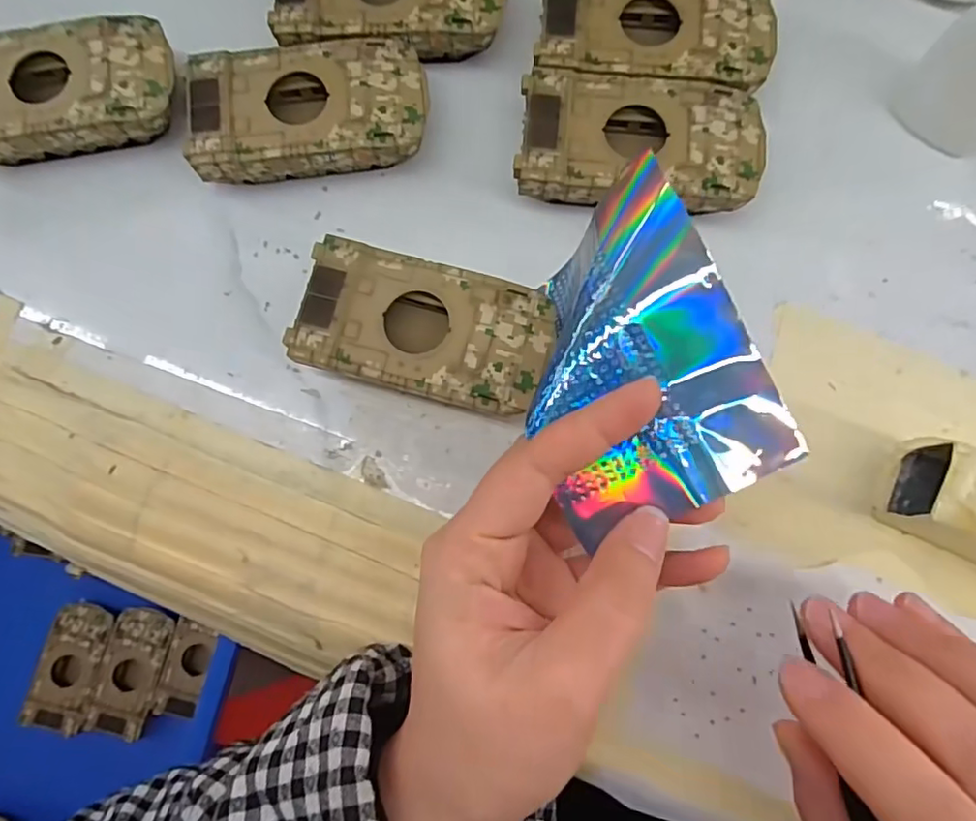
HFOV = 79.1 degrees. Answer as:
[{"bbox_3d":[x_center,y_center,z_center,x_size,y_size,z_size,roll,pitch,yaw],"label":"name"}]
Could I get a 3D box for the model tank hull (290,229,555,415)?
[{"bbox_3d":[-0.024,-0.030,0.233,0.094,0.026,0.051,15,80,4],"label":"model tank hull"}]

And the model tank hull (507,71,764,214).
[{"bbox_3d":[0.062,-0.107,0.245,0.096,0.027,0.051,5,80,2],"label":"model tank hull"}]

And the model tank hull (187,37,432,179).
[{"bbox_3d":[-0.073,-0.124,0.250,0.094,0.026,0.053,-4,80,0],"label":"model tank hull"}]

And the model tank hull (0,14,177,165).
[{"bbox_3d":[-0.180,-0.135,0.253,0.095,0.024,0.049,-8,80,0],"label":"model tank hull"}]

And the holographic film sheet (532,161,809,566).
[{"bbox_3d":[0.044,-0.020,0.188,0.071,0.021,0.105,-22,80,-3],"label":"holographic film sheet"}]

